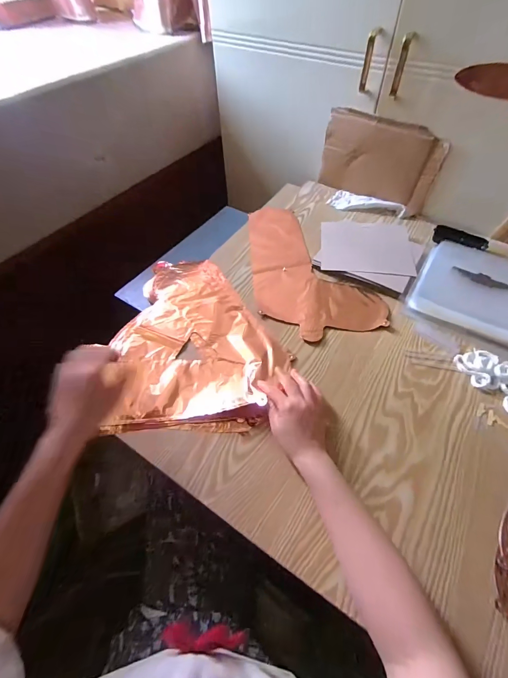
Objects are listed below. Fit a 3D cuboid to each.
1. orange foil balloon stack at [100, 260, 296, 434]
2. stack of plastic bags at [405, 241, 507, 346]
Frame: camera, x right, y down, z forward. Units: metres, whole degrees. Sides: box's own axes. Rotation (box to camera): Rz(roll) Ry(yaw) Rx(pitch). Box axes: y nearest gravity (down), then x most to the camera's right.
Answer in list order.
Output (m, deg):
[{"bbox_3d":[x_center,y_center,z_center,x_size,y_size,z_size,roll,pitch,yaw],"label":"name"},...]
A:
[{"bbox_3d":[-0.094,-0.019,0.594,0.287,0.035,0.389,-2,56,1],"label":"orange foil balloon stack"},{"bbox_3d":[0.444,-0.104,0.624,0.215,0.023,0.231,26,59,19],"label":"stack of plastic bags"}]

